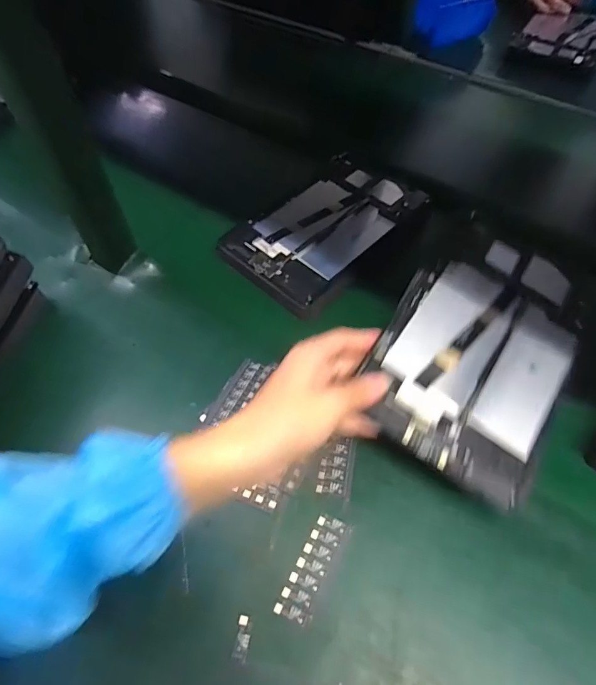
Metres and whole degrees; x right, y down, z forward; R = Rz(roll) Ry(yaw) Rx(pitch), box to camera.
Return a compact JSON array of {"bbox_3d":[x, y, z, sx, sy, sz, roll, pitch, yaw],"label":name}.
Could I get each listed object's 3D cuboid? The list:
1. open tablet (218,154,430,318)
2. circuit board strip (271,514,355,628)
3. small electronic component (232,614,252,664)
[{"bbox_3d":[0.035,-0.147,0.566,0.151,0.007,0.246,36,64,24],"label":"open tablet"},{"bbox_3d":[0.013,0.180,0.361,0.029,0.004,0.081,26,61,15],"label":"circuit board strip"},{"bbox_3d":[-0.041,0.222,0.338,0.011,0.004,0.029,9,58,5],"label":"small electronic component"}]

